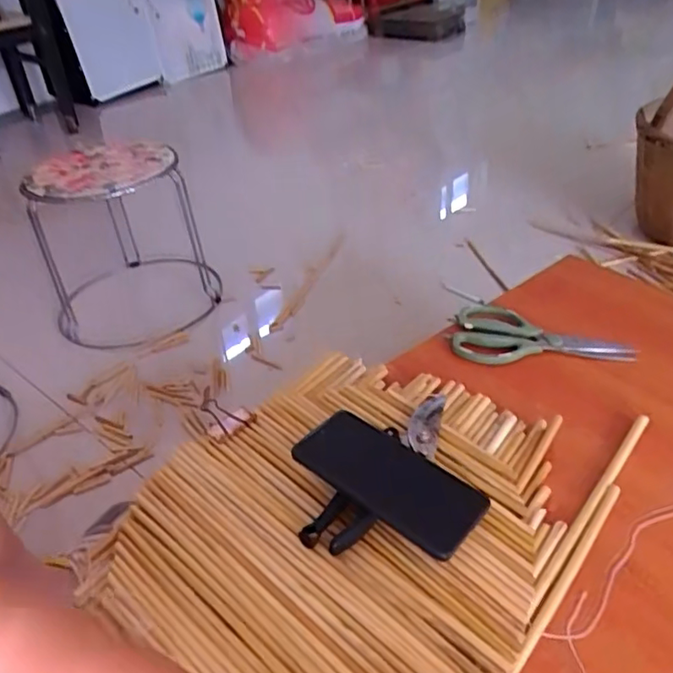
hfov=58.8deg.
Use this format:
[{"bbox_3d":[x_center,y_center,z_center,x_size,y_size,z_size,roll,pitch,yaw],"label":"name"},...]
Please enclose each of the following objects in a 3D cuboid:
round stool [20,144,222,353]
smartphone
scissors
[{"bbox_3d":[-0.448,-0.205,1.231,0.346,0.322,0.359,-13,37,-10],"label":"round stool"},{"bbox_3d":[0.045,0.122,0.516,0.157,0.011,0.074,32,54,24],"label":"smartphone"},{"bbox_3d":[0.248,-0.005,0.728,0.206,0.012,0.103,-1,36,6],"label":"scissors"}]

